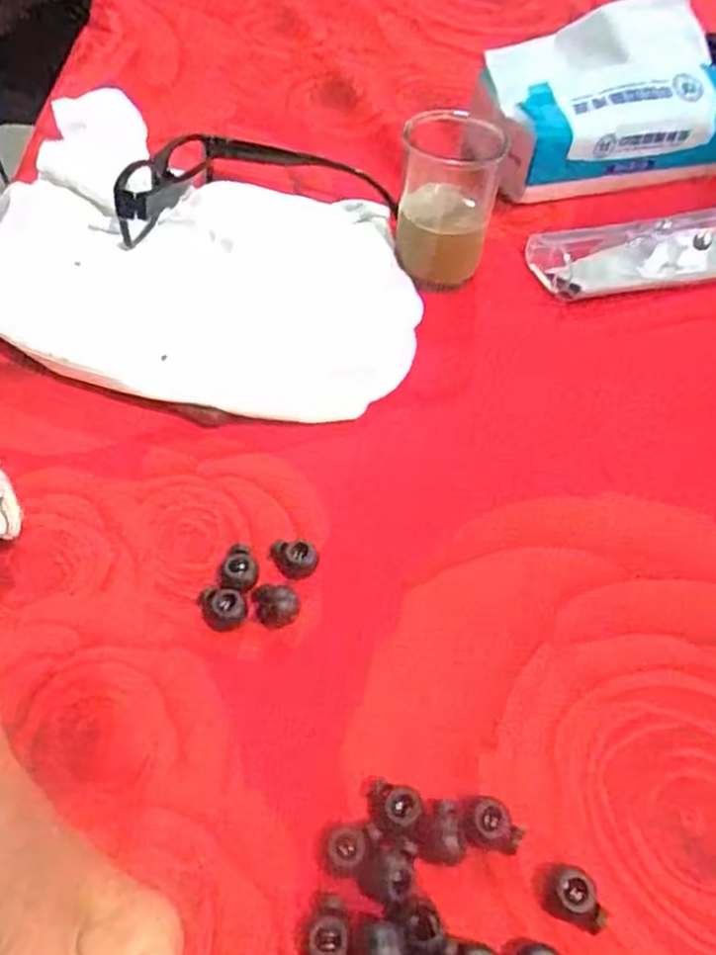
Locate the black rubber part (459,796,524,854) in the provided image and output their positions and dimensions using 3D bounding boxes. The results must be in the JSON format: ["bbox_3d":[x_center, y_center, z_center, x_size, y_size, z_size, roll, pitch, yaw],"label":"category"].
[{"bbox_3d":[0.044,0.115,0.240,0.021,0.010,0.014,13,53,9],"label":"black rubber part"}]

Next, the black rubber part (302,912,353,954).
[{"bbox_3d":[-0.009,0.139,0.218,0.015,0.012,0.014,2,52,0],"label":"black rubber part"}]

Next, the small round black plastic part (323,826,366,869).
[{"bbox_3d":[-0.004,0.119,0.233,0.013,0.011,0.012,1,52,-1],"label":"small round black plastic part"}]

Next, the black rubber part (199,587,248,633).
[{"bbox_3d":[-0.052,0.051,0.284,0.016,0.010,0.015,1,52,-1],"label":"black rubber part"}]

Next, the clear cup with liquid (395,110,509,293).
[{"bbox_3d":[0.047,-0.147,0.396,0.049,0.079,0.059,6,52,4],"label":"clear cup with liquid"}]

